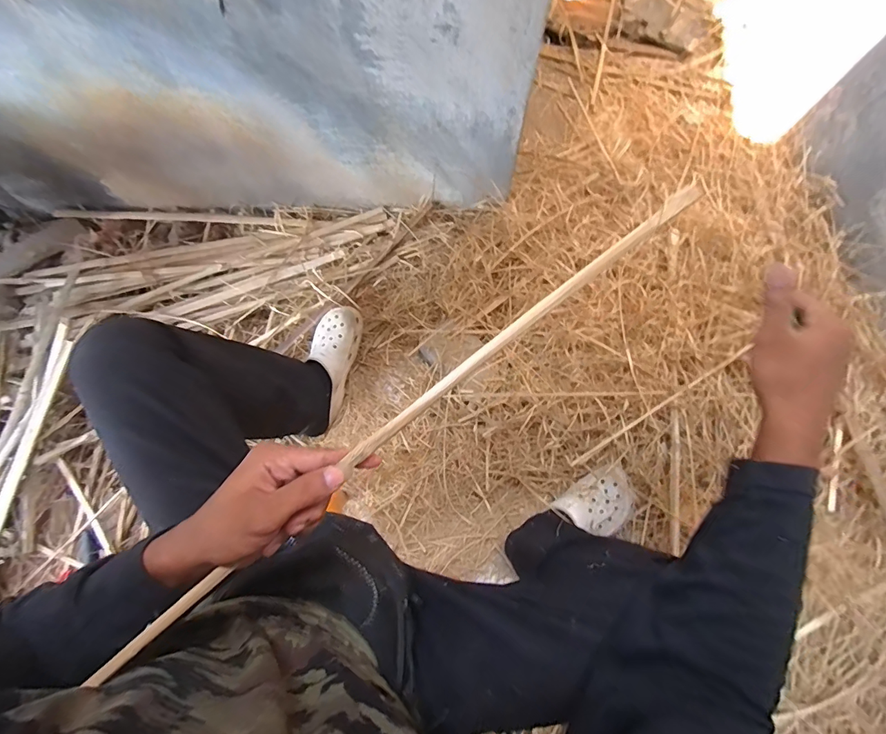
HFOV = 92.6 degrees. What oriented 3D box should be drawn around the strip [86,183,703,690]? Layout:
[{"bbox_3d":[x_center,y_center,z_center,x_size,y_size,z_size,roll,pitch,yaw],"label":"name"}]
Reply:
[{"bbox_3d":[-0.016,0.031,0.321,0.567,0.007,0.017,-39,78,-6],"label":"strip"}]

